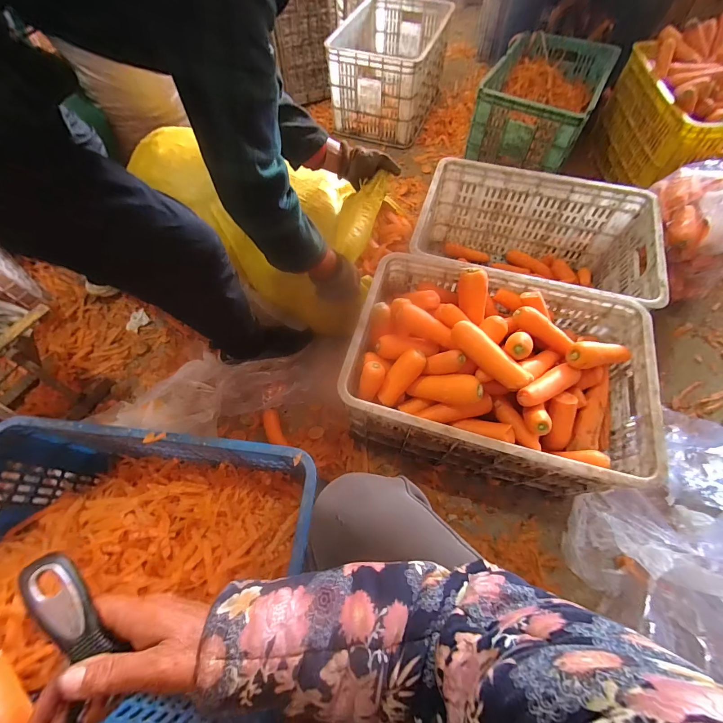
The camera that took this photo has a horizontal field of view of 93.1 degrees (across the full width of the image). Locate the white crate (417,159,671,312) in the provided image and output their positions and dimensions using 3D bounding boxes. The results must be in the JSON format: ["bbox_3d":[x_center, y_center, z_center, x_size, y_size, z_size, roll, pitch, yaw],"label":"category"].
[{"bbox_3d":[0.382,-0.246,0.849,0.498,0.259,0.322,20,64,11],"label":"white crate"}]

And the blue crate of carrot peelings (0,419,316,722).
[{"bbox_3d":[-0.357,0.317,0.541,0.554,0.215,0.368,5,62,3],"label":"blue crate of carrot peelings"}]

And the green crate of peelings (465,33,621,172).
[{"bbox_3d":[0.560,-0.793,1.090,0.309,0.223,0.386,32,67,16],"label":"green crate of peelings"}]

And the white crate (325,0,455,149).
[{"bbox_3d":[0.106,-1.054,1.234,0.322,0.247,0.408,21,64,11],"label":"white crate"}]

